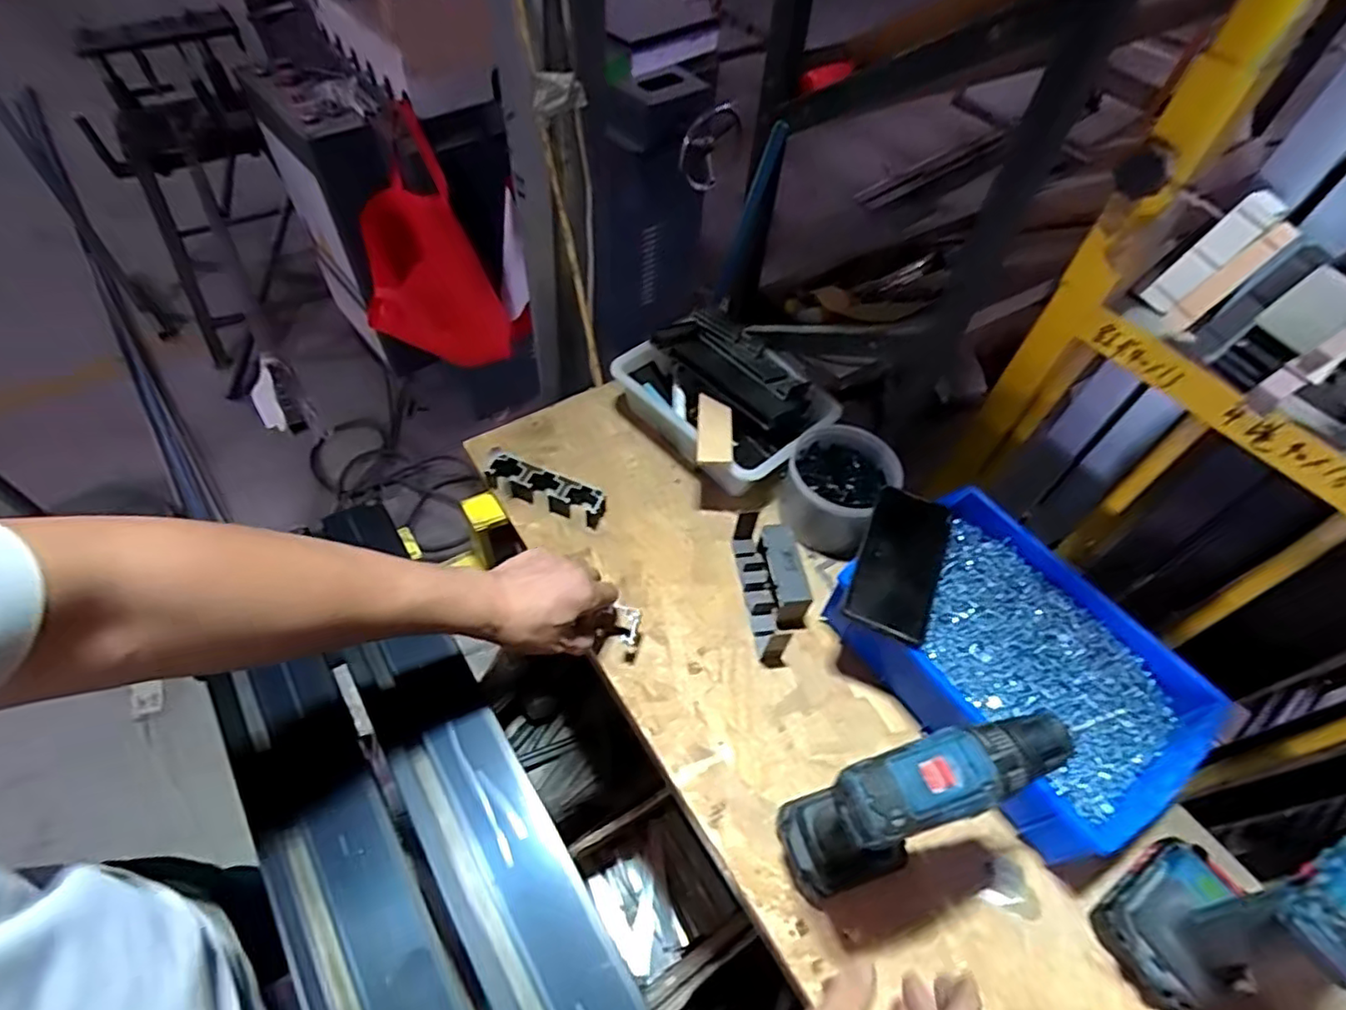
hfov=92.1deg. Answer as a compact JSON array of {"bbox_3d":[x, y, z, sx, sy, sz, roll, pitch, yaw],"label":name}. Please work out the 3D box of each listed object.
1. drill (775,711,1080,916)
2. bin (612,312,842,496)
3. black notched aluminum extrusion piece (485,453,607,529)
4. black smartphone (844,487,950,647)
[{"bbox_3d":[0.168,0.216,0.461,0.150,0.218,0.069,-12,57,-13],"label":"drill"},{"bbox_3d":[0.059,-0.125,0.781,0.188,0.086,0.240,-30,62,-23],"label":"bin"},{"bbox_3d":[-0.142,-0.016,0.721,0.141,0.035,0.038,24,56,12],"label":"black notched aluminum extrusion piece"},{"bbox_3d":[0.210,0.050,0.602,0.073,0.012,0.158,26,54,9],"label":"black smartphone"}]

